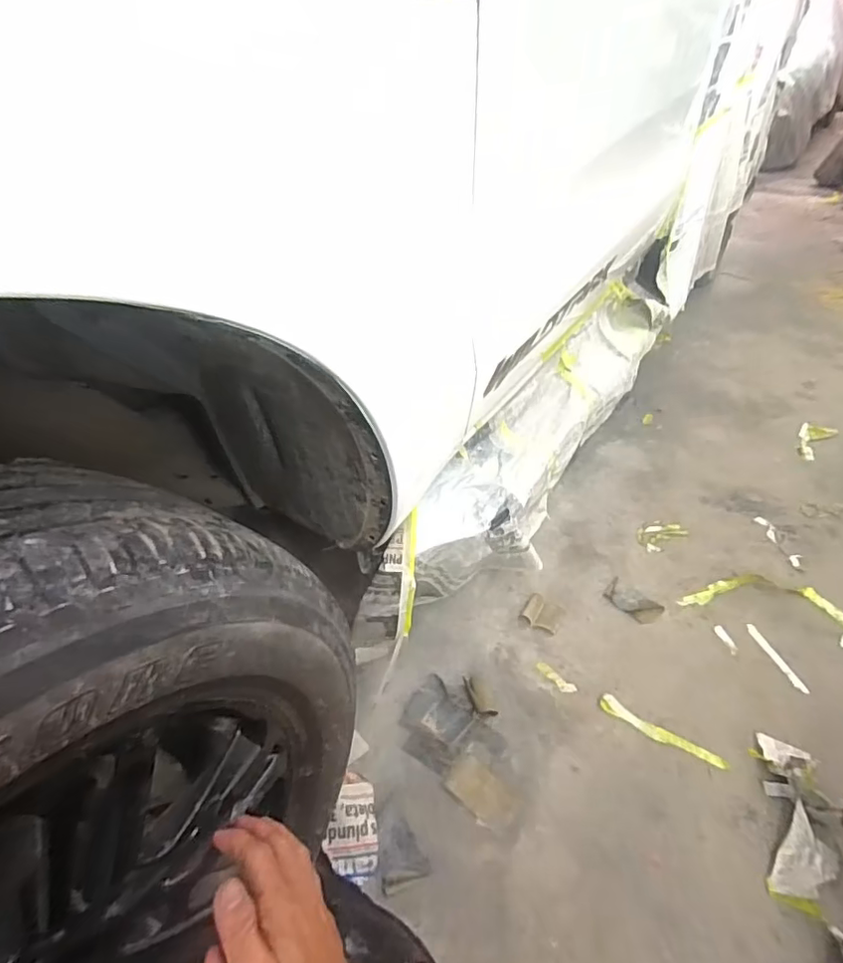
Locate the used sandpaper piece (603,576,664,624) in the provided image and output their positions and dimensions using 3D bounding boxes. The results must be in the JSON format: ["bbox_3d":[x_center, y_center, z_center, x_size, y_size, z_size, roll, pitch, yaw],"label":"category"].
[{"bbox_3d":[0.446,0.257,1.182,0.113,0.022,0.074,25,45,34],"label":"used sandpaper piece"}]

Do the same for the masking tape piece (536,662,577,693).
[{"bbox_3d":[0.253,0.369,1.054,0.026,0.005,0.085,-25,45,-28],"label":"masking tape piece"}]

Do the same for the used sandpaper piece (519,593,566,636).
[{"bbox_3d":[0.252,0.273,1.157,0.078,0.026,0.069,22,44,25],"label":"used sandpaper piece"}]

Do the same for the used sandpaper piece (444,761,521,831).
[{"bbox_3d":[0.097,0.500,0.894,0.115,0.014,0.070,24,45,34],"label":"used sandpaper piece"}]

